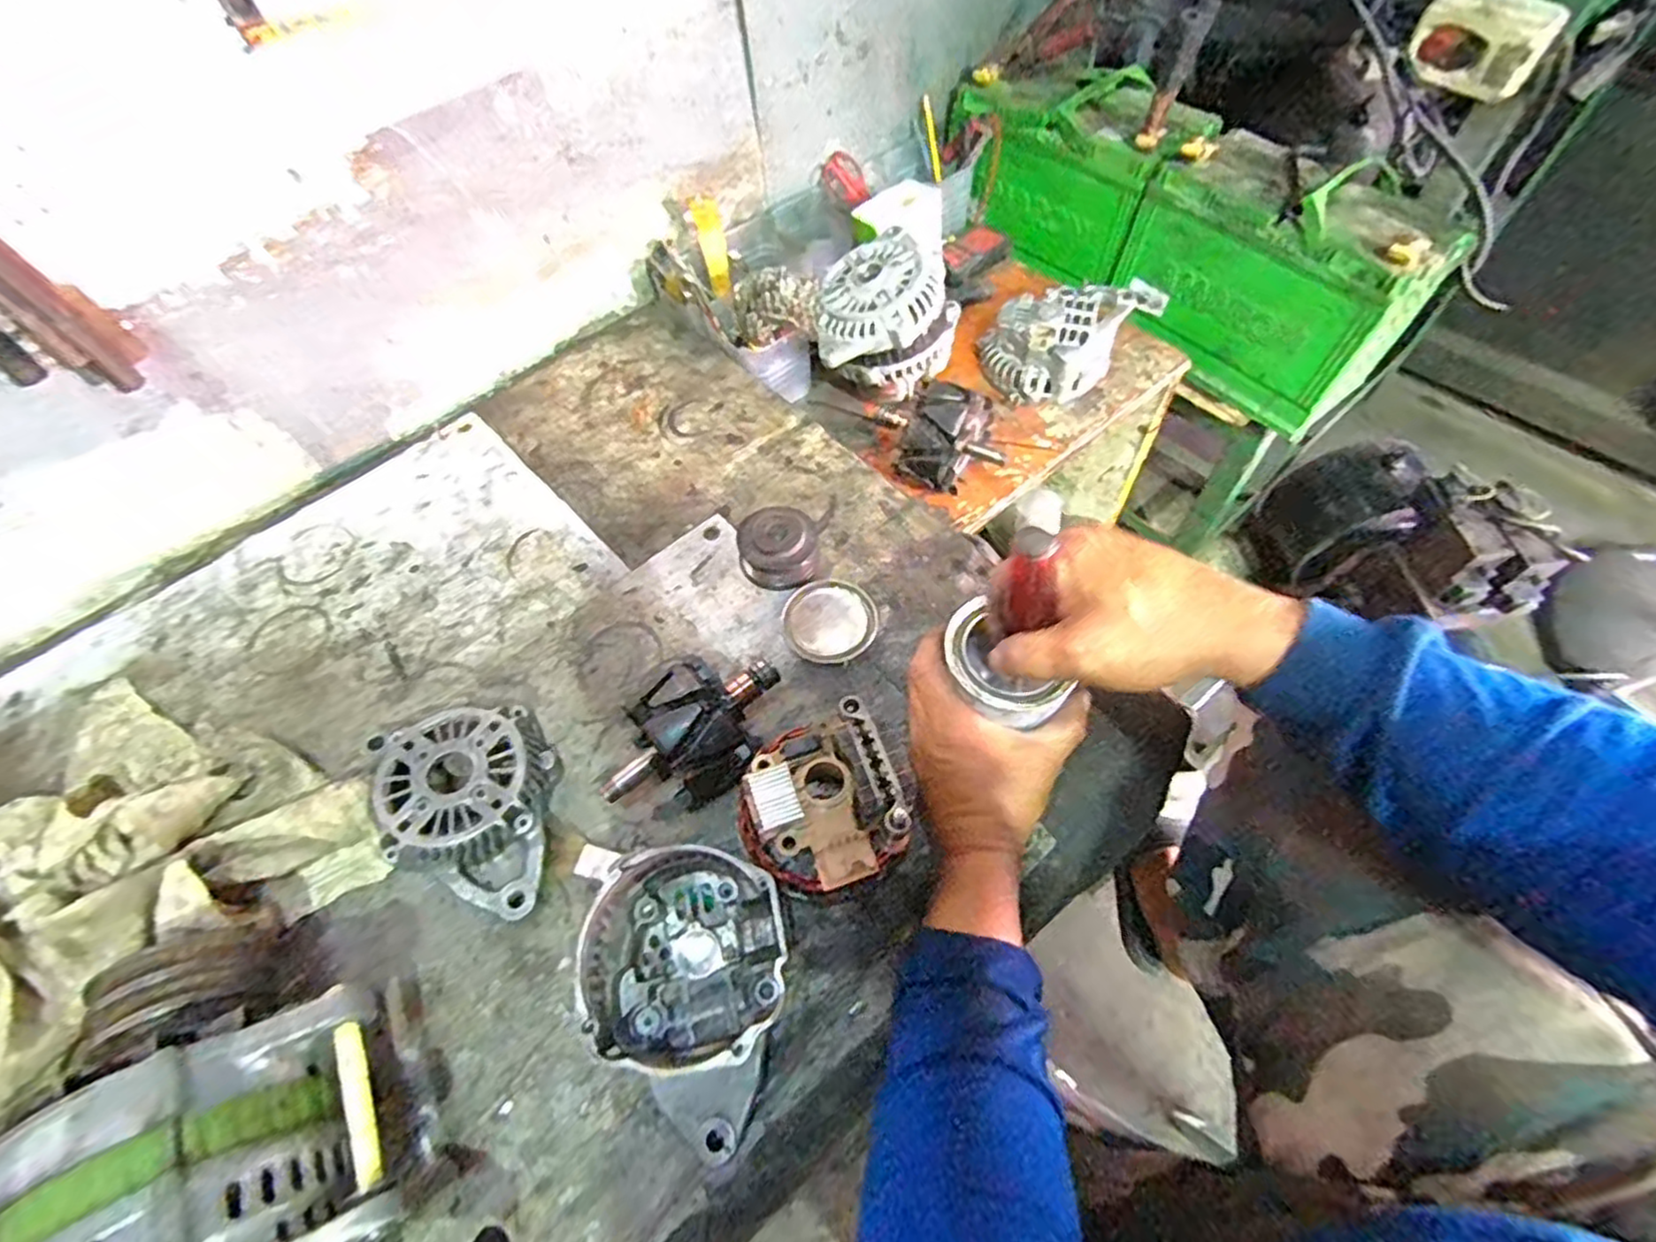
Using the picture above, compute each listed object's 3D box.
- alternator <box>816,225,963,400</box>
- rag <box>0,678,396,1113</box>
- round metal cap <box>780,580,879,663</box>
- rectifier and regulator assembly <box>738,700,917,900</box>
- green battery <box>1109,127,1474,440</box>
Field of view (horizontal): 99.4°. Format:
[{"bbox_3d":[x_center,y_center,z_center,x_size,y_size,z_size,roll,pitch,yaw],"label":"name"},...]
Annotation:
[{"bbox_3d":[0.069,-0.334,0.771,0.143,0.115,0.167,5,59,7],"label":"alternator"},{"bbox_3d":[-0.494,0.187,0.467,0.313,0.064,0.267,14,61,12],"label":"rag"},{"bbox_3d":[0.002,-0.001,0.582,0.076,0.011,0.073,-2,59,3],"label":"round metal cap"},{"bbox_3d":[-0.005,0.112,0.425,0.092,0.049,0.100,-18,59,-7],"label":"rectifier and regulator assembly"},{"bbox_3d":[0.535,-0.418,0.843,0.183,0.195,0.302,-35,63,-16],"label":"green battery"}]

